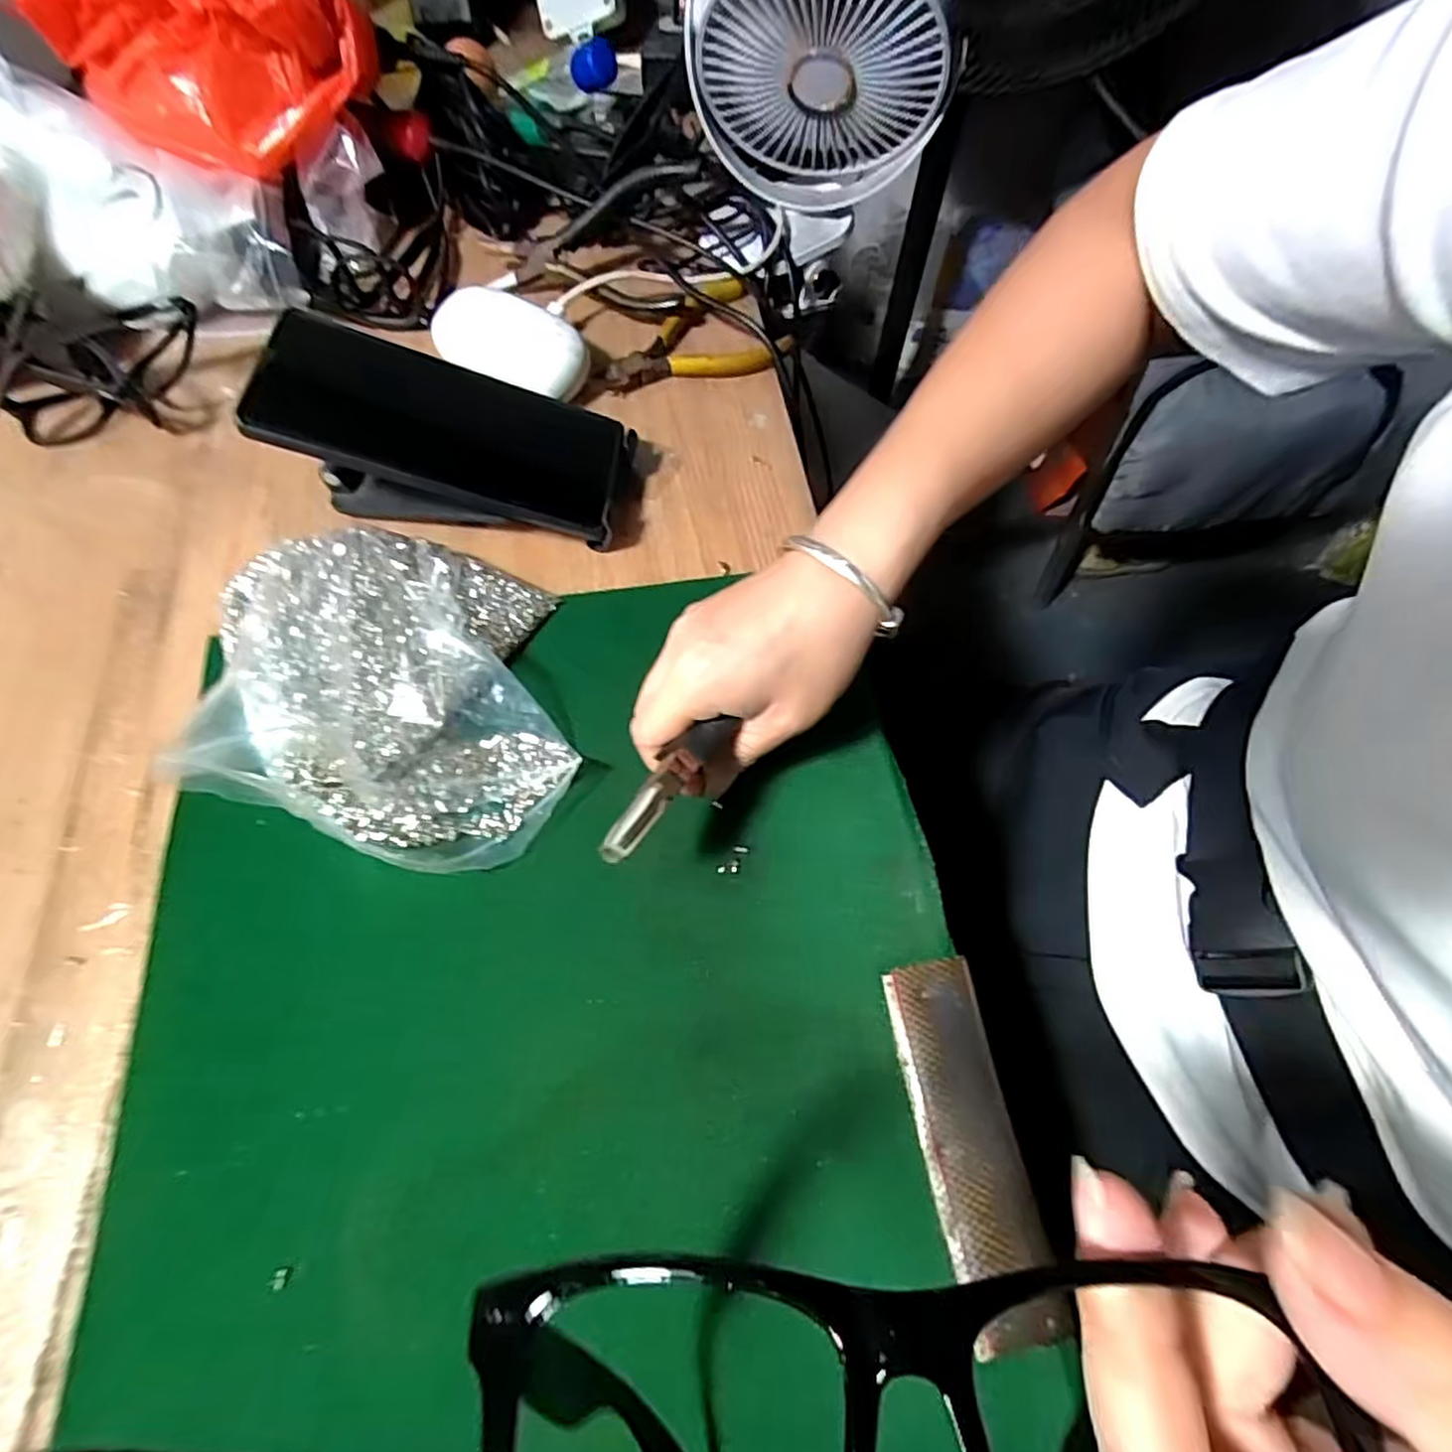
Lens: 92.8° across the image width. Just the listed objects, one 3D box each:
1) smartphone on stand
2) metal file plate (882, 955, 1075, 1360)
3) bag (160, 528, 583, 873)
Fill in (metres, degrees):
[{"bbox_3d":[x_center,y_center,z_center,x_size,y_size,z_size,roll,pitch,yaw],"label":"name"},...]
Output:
[{"bbox_3d":[-0.132,-0.143,0.344,0.158,0.072,0.080,2,65,1],"label":"smartphone on stand"},{"bbox_3d":[0.087,0.147,0.247,0.034,0.006,0.118,-9,65,-5],"label":"metal file plate"},{"bbox_3d":[-0.142,-0.019,0.308,0.155,0.039,0.140,17,66,8],"label":"bag"}]

